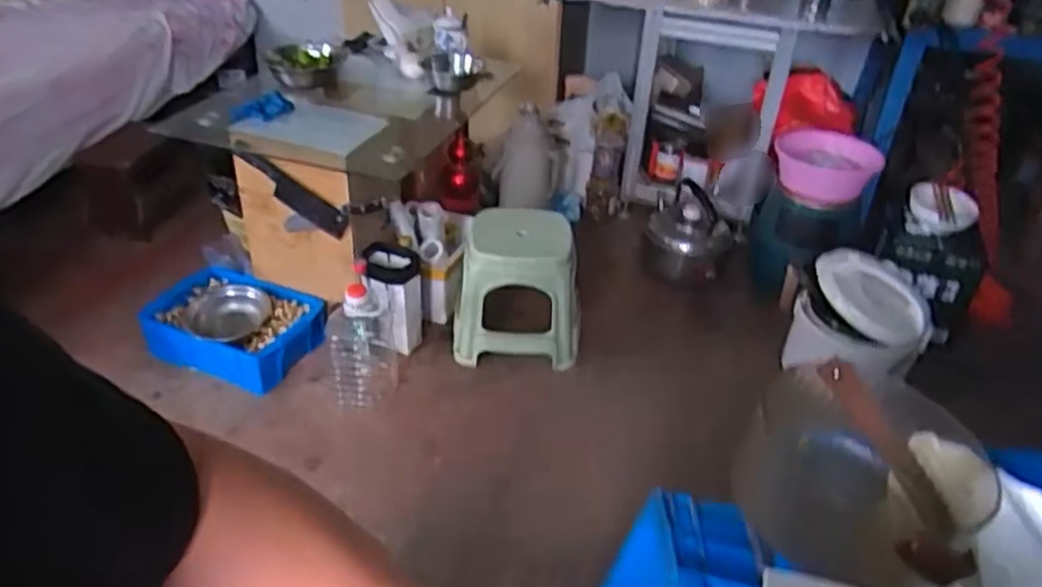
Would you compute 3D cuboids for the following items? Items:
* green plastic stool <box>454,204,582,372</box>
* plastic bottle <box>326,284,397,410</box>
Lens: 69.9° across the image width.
[{"bbox_3d":[-0.002,-0.025,1.807,0.303,0.308,0.257,7,35,5],"label":"green plastic stool"},{"bbox_3d":[-0.356,0.101,1.672,0.148,0.285,0.170,-6,36,-12],"label":"plastic bottle"}]

